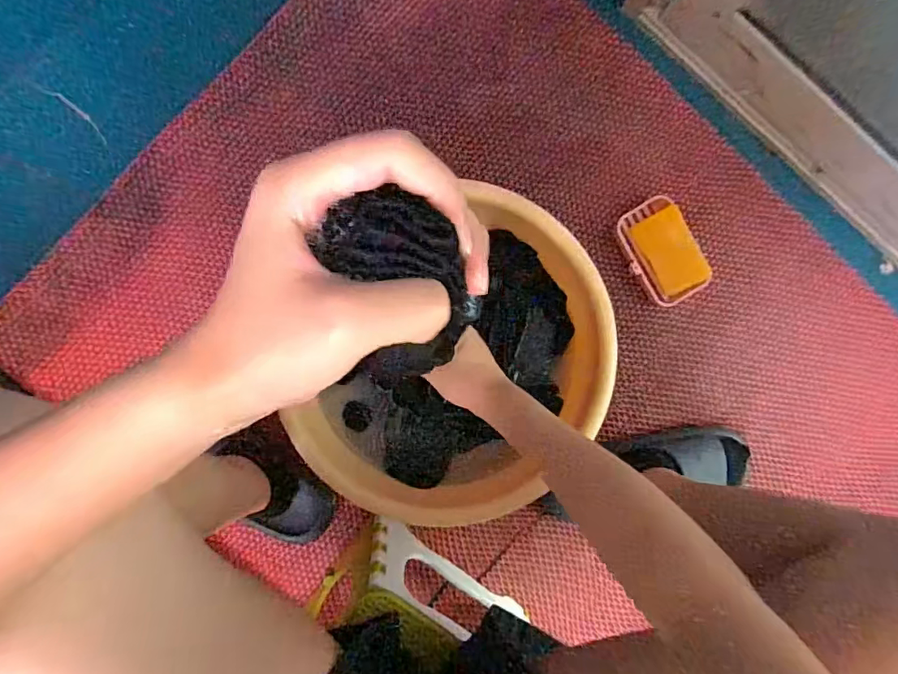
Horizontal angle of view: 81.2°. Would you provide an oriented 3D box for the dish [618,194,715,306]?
[{"bbox_3d":[0.277,-0.109,0.680,0.085,0.027,0.134,-30,91,-3],"label":"dish"}]

